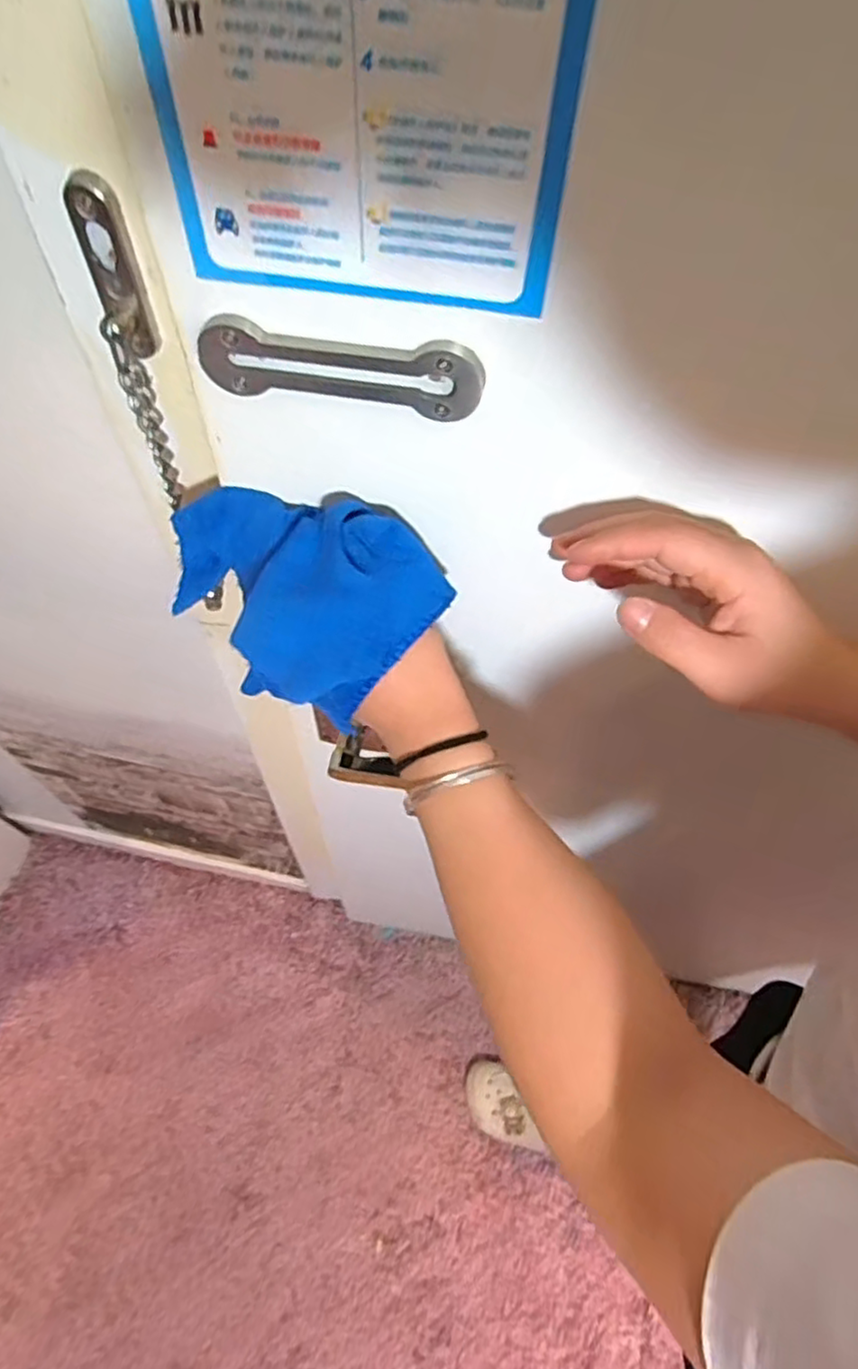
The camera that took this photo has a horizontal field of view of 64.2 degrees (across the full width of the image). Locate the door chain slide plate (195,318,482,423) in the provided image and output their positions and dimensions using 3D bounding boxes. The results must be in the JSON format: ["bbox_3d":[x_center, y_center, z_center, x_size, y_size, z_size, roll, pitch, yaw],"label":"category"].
[{"bbox_3d":[-0.039,-0.140,0.302,0.124,0.033,0.007,9,59,3],"label":"door chain slide plate"}]

